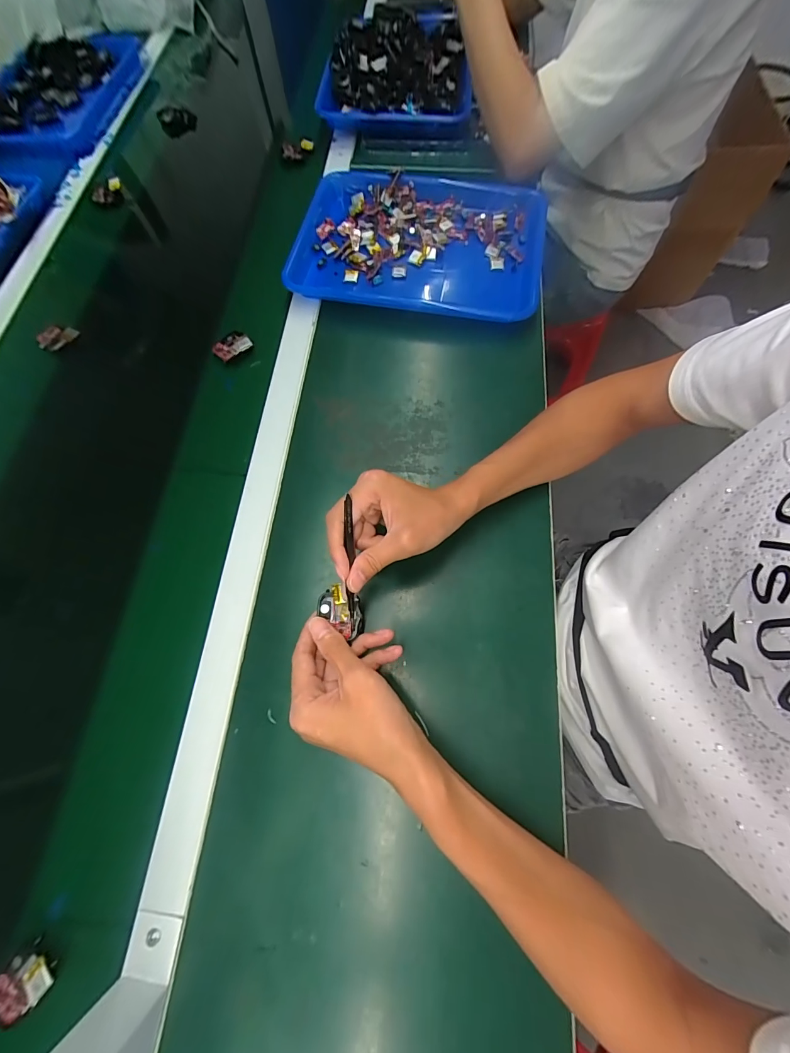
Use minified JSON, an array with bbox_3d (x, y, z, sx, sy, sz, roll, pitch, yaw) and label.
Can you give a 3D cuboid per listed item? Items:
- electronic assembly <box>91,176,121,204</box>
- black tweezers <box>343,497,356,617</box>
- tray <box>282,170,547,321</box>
[{"bbox_3d":[-0.465,-0.543,0.615,0.052,0.023,0.017,-33,72,6],"label":"electronic assembly"},{"bbox_3d":[-0.038,0.027,0.312,0.006,0.009,0.104,1,103,2],"label":"black tweezers"},{"bbox_3d":[0.032,-0.406,0.544,0.345,0.040,0.266,10,71,5],"label":"tray"}]

